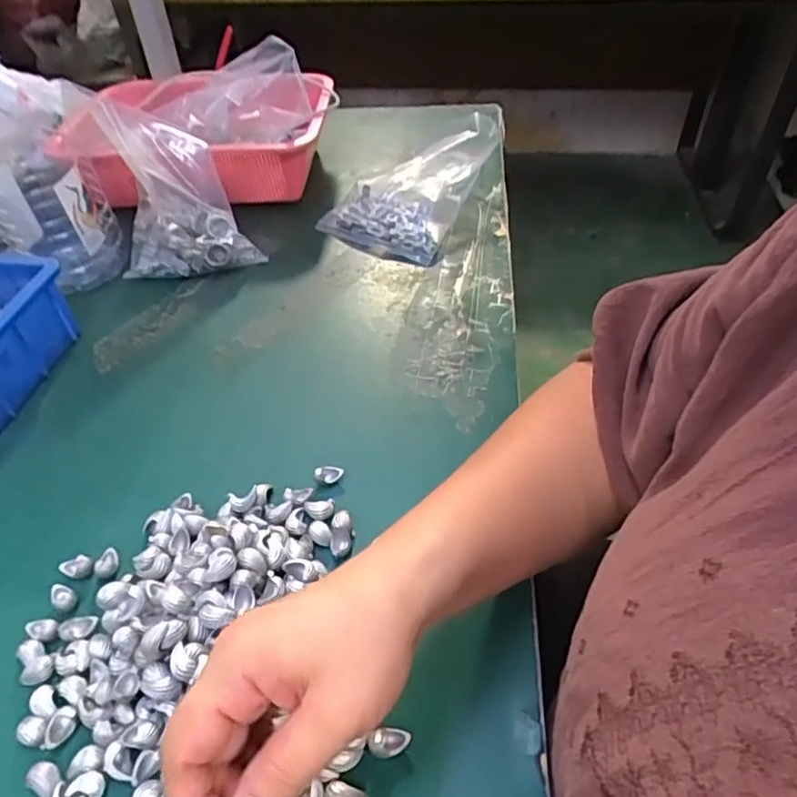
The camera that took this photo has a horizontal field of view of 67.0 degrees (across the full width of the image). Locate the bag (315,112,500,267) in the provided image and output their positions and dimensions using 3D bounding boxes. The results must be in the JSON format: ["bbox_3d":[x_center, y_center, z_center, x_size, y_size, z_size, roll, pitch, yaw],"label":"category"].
[{"bbox_3d":[0.010,-0.240,0.659,0.133,0.083,0.190,16,48,19],"label":"bag"}]

